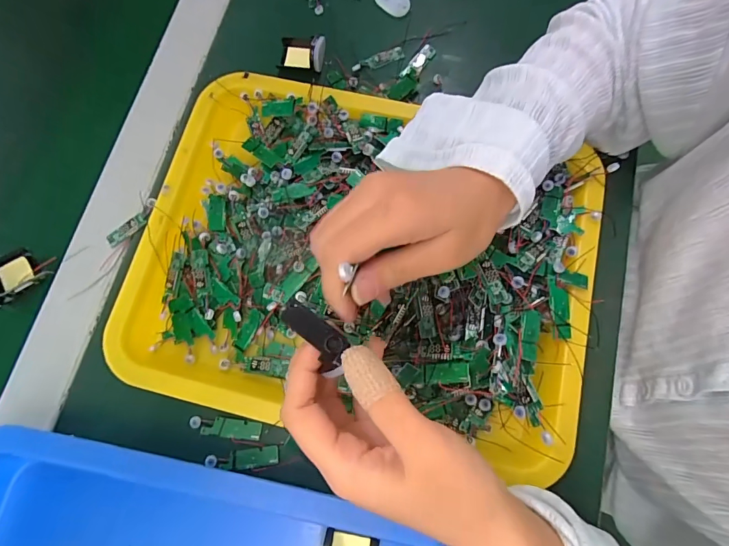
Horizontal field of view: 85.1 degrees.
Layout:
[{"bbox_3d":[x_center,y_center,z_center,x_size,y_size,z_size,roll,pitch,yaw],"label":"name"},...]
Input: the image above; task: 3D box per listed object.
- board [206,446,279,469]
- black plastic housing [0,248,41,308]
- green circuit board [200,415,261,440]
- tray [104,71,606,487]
[{"bbox_3d":[-0.088,0.135,0.286,0.051,0.004,0.014,-7,75,0],"label":"board"},{"bbox_3d":[-0.299,0.001,0.329,0.043,0.023,0.043,-35,77,-7],"label":"black plastic housing"},{"bbox_3d":[-0.098,0.114,0.292,0.042,0.004,0.013,6,76,3],"label":"green circuit board"},{"bbox_3d":[-0.006,-0.017,0.298,0.339,0.044,0.259,12,76,5],"label":"tray"}]

